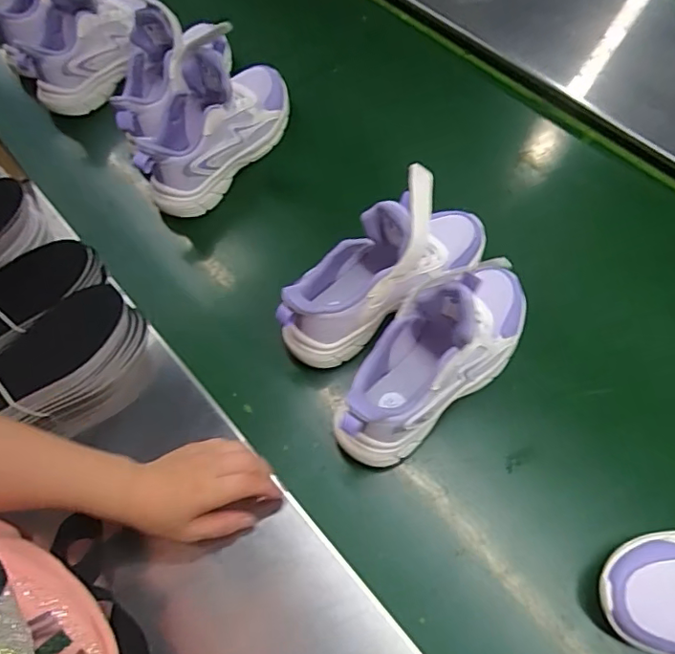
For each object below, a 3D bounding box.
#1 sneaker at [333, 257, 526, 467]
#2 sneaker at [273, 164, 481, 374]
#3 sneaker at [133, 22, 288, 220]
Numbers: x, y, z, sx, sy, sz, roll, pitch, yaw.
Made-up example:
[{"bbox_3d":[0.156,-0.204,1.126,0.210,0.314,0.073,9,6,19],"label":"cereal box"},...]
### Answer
[{"bbox_3d":[0.093,0.023,0.485,0.228,0.135,0.082,-39,65,-13],"label":"sneaker"},{"bbox_3d":[0.043,-0.065,0.522,0.229,0.145,0.073,-37,65,-12],"label":"sneaker"},{"bbox_3d":[-0.147,-0.248,0.620,0.077,0.130,0.222,31,71,20],"label":"sneaker"}]

